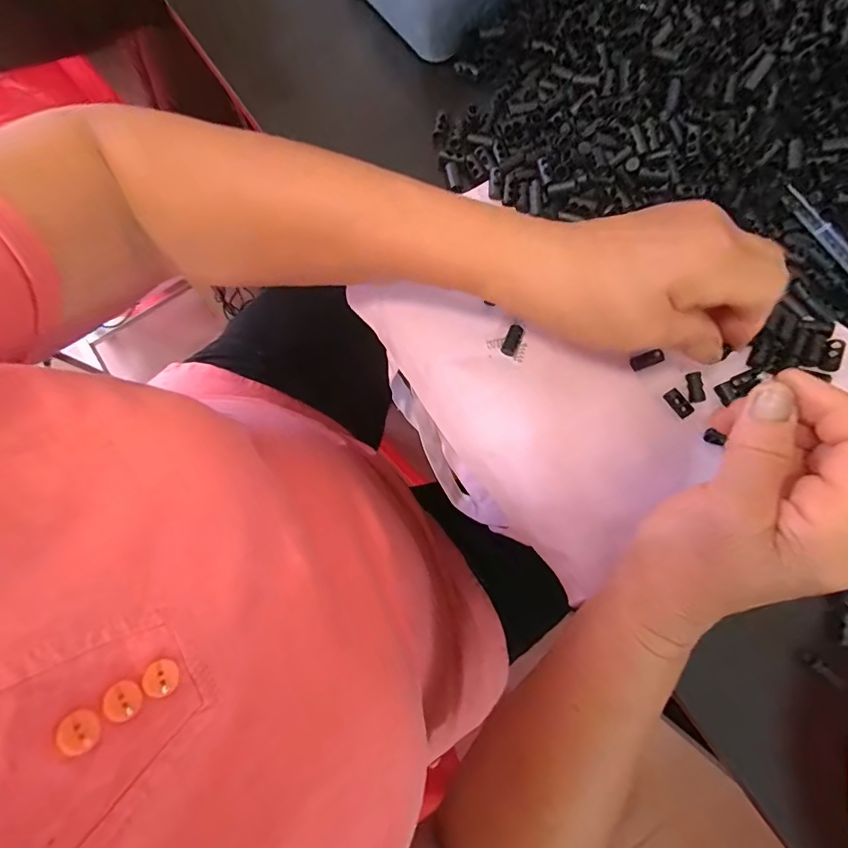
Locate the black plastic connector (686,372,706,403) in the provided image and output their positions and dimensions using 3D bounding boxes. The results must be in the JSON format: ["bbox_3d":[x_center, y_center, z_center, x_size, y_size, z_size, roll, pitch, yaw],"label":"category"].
[{"bbox_3d":[0.167,-0.022,0.292,0.008,0.005,0.018,-12,79,-2],"label":"black plastic connector"}]

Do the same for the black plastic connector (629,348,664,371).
[{"bbox_3d":[0.140,-0.040,0.296,0.019,0.005,0.008,-22,80,-4],"label":"black plastic connector"}]

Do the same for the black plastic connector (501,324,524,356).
[{"bbox_3d":[0.056,-0.053,0.298,0.010,0.004,0.019,23,80,5],"label":"black plastic connector"}]

